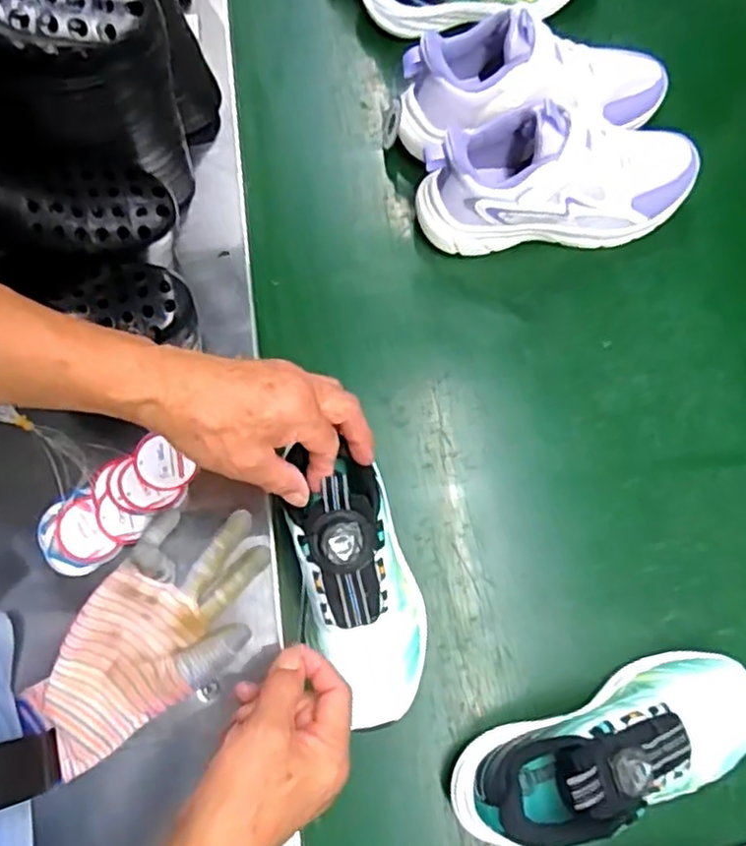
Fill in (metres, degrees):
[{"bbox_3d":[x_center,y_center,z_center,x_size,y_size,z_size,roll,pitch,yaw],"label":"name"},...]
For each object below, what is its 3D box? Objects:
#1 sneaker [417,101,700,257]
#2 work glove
[{"bbox_3d":[0.161,-0.220,0.600,0.238,0.110,0.101,-3,75,-1],"label":"sneaker"},{"bbox_3d":[-0.159,0.155,0.503,0.105,0.026,0.199,34,80,9],"label":"work glove"}]

